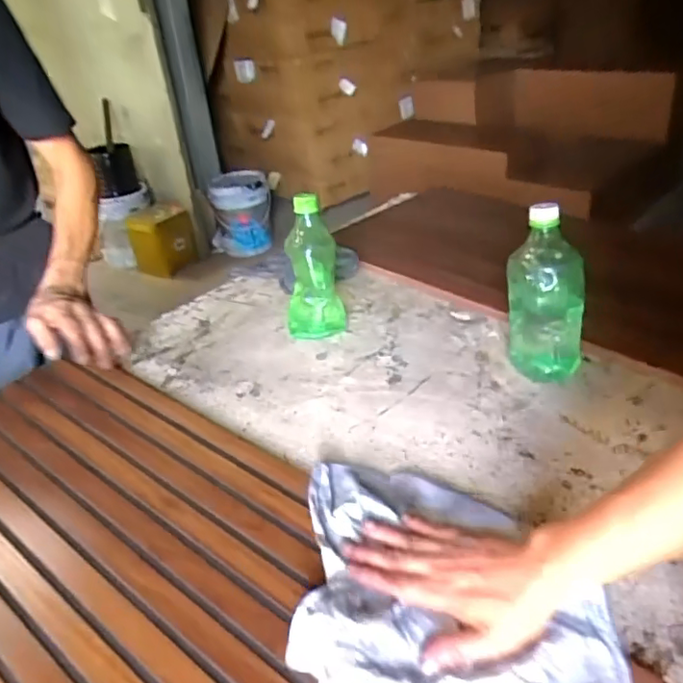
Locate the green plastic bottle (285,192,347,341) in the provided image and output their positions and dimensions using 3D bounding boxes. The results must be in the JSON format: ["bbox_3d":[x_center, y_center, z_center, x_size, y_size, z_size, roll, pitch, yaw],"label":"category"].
[{"bbox_3d":[-0.040,-0.099,0.804,0.075,0.191,0.070,-8,32,-3],"label":"green plastic bottle"}]

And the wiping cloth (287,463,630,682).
[{"bbox_3d":[0.084,0.189,0.480,0.245,0.033,0.244,2,32,10],"label":"wiping cloth"}]

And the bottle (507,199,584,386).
[{"bbox_3d":[0.240,-0.058,0.693,0.085,0.199,0.103,6,33,18],"label":"bottle"}]

